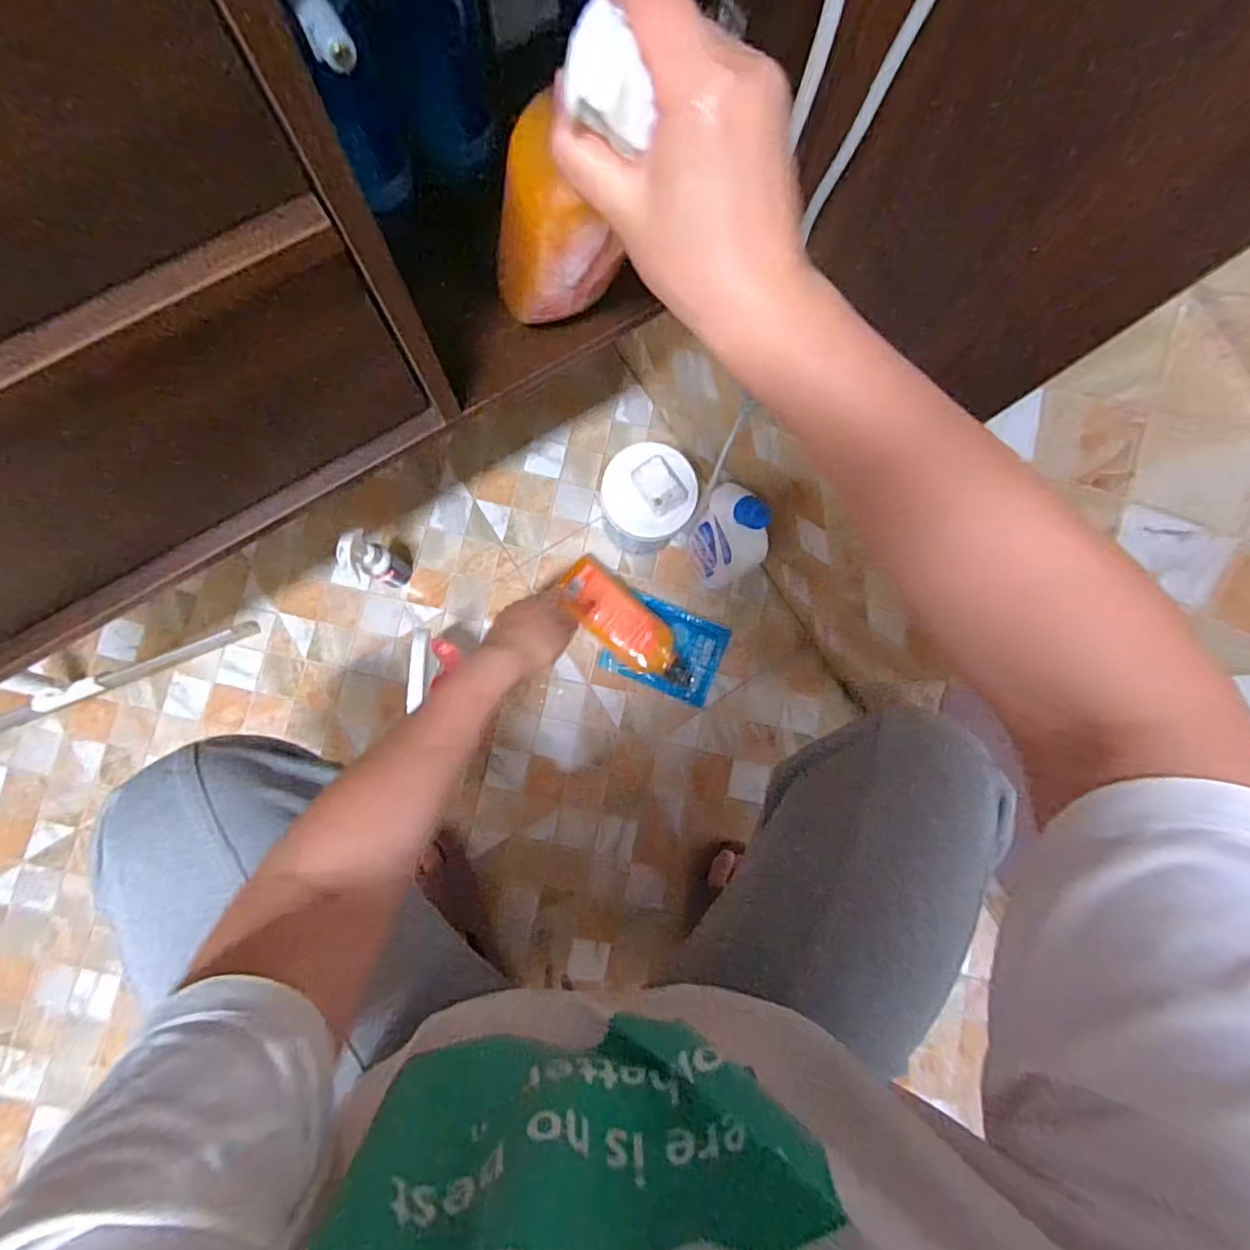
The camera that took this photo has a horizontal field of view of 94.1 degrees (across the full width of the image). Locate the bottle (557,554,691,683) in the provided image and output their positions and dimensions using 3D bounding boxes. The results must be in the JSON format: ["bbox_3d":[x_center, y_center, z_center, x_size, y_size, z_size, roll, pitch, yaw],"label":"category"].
[{"bbox_3d":[0.002,0.003,0.764,0.076,0.055,0.207,-44,93,-6],"label":"bottle"}]

